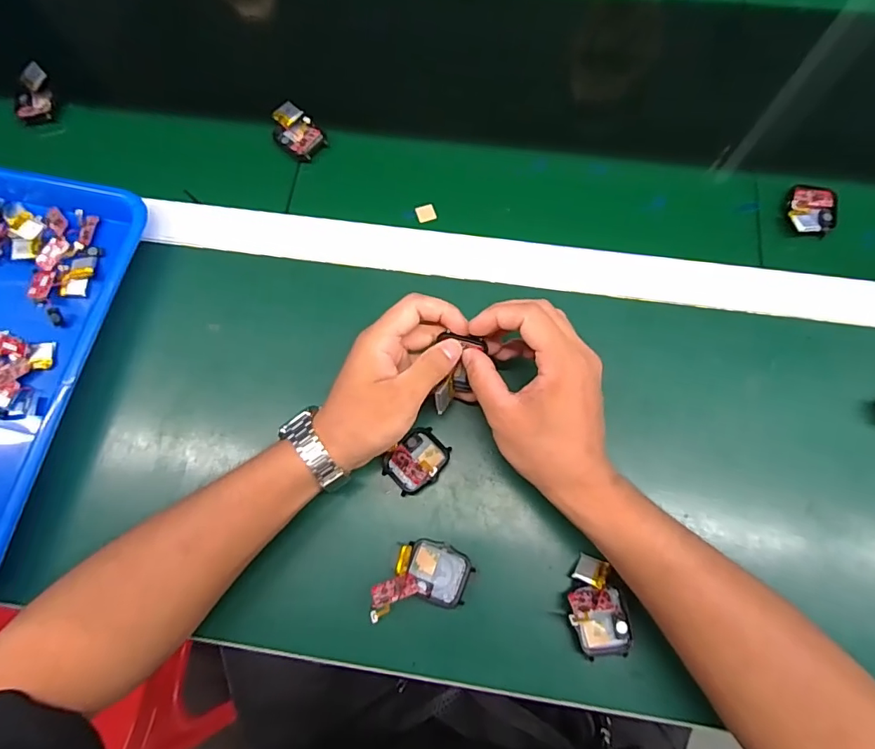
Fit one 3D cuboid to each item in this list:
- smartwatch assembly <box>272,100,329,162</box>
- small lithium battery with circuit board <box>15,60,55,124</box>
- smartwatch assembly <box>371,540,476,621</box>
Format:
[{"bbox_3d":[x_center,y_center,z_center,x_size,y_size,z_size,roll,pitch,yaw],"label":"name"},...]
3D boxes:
[{"bbox_3d":[-0.131,-0.224,0.460,0.049,0.018,0.038,40,79,12],"label":"smartwatch assembly"},{"bbox_3d":[-0.394,-0.274,0.484,0.031,0.019,0.055,-18,74,-3],"label":"small lithium battery with circuit board"},{"bbox_3d":[-0.011,0.139,0.342,0.067,0.020,0.045,-6,74,0],"label":"smartwatch assembly"}]

